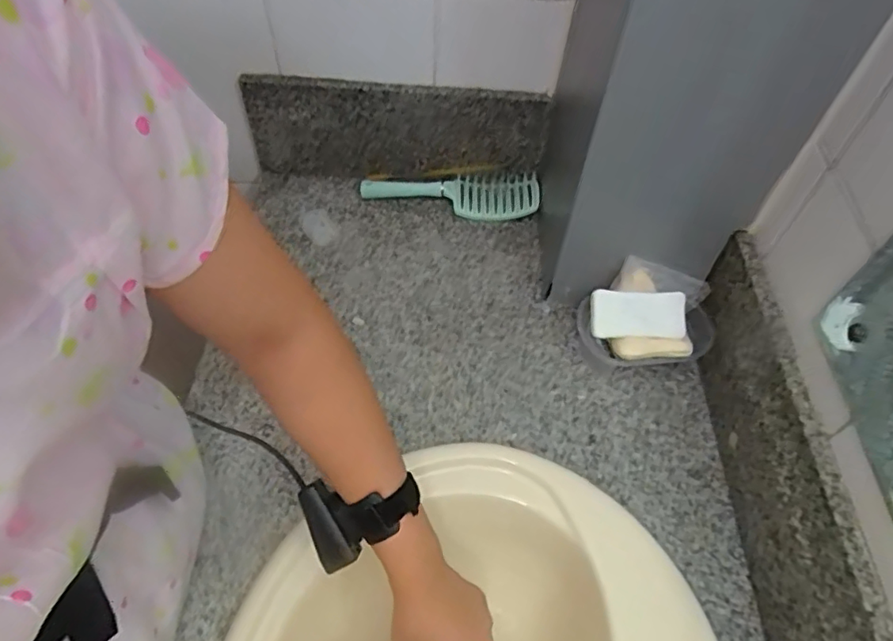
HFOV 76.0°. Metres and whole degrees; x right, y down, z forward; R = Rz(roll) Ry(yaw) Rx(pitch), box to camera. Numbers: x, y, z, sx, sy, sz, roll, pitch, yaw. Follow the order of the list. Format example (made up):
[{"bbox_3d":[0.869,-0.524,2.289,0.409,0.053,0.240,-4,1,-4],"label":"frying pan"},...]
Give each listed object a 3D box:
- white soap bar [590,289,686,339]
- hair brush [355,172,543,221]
[{"bbox_3d":[0.215,-0.007,0.645,0.104,0.019,0.052,2,80,-1],"label":"white soap bar"},{"bbox_3d":[0.005,-0.176,0.806,0.248,0.035,0.065,3,54,-1],"label":"hair brush"}]

